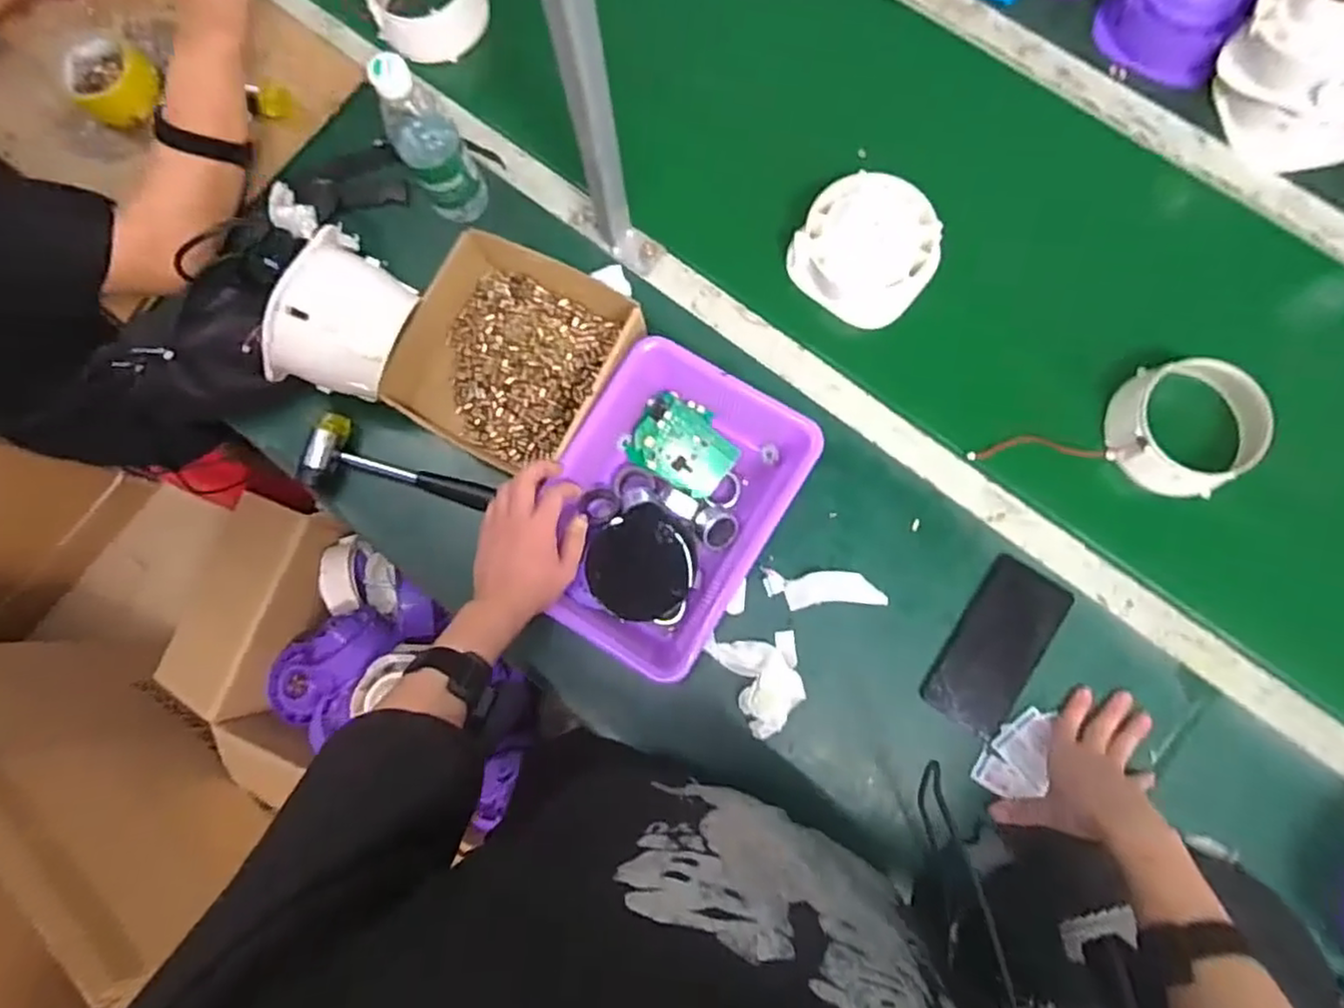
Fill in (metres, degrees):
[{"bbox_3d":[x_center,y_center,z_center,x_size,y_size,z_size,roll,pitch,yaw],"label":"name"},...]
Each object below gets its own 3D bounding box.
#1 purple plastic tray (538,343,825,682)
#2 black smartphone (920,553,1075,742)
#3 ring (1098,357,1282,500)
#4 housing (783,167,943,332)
[{"bbox_3d":[-0.007,0.002,0.651,0.201,0.063,0.267,30,85,6],"label":"purple plastic tray"},{"bbox_3d":[0.309,0.134,0.650,0.080,0.012,0.158,29,84,8],"label":"black smartphone"},{"bbox_3d":[0.488,-0.073,0.658,0.121,0.063,0.125,-1,81,3],"label":"ring"},{"bbox_3d":[0.202,-0.265,0.709,0.136,0.049,0.134,-1,81,3],"label":"housing"}]

